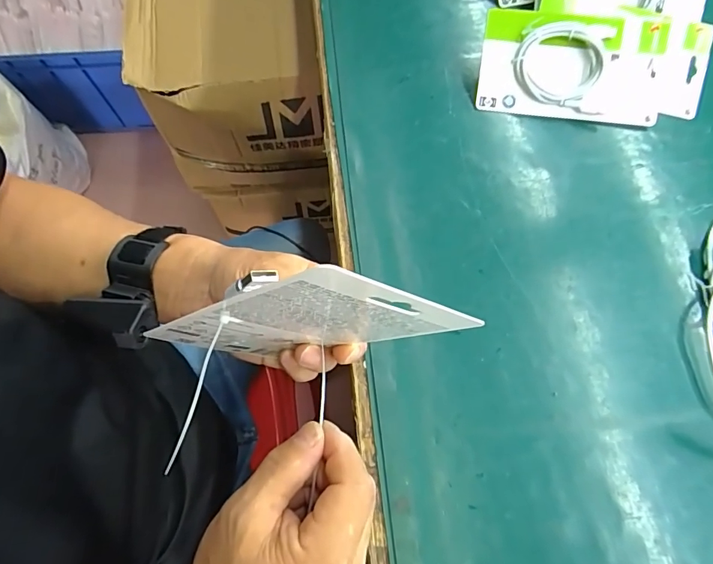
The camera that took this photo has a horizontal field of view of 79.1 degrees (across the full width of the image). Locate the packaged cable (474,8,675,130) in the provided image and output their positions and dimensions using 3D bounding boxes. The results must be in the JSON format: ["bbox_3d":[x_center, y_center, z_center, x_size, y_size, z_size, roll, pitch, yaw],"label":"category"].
[{"bbox_3d":[0.220,-0.217,0.434,0.184,0.018,0.102,5,97,-1],"label":"packaged cable"}]

